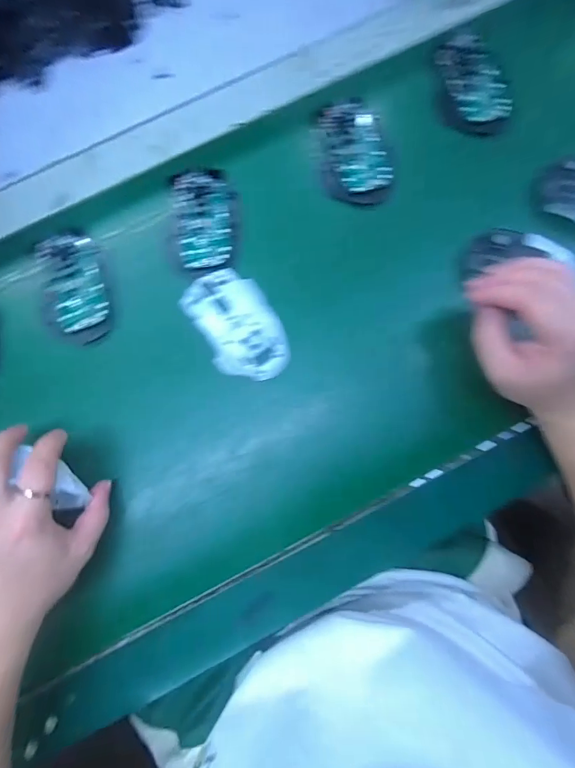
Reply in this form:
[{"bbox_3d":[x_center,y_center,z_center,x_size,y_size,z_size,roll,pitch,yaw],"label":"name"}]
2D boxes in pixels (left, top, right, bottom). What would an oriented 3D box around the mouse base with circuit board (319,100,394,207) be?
[{"bbox_3d":[0.069,-0.234,0.415,0.068,0.022,0.101,-7,84,-1],"label":"mouse base with circuit board"}]

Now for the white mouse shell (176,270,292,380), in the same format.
[{"bbox_3d":[-0.047,-0.056,0.377,0.069,0.030,0.114,-31,85,-4],"label":"white mouse shell"}]

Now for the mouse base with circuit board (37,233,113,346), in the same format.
[{"bbox_3d":[-0.209,-0.095,0.399,0.061,0.012,0.111,-8,84,-1],"label":"mouse base with circuit board"}]

